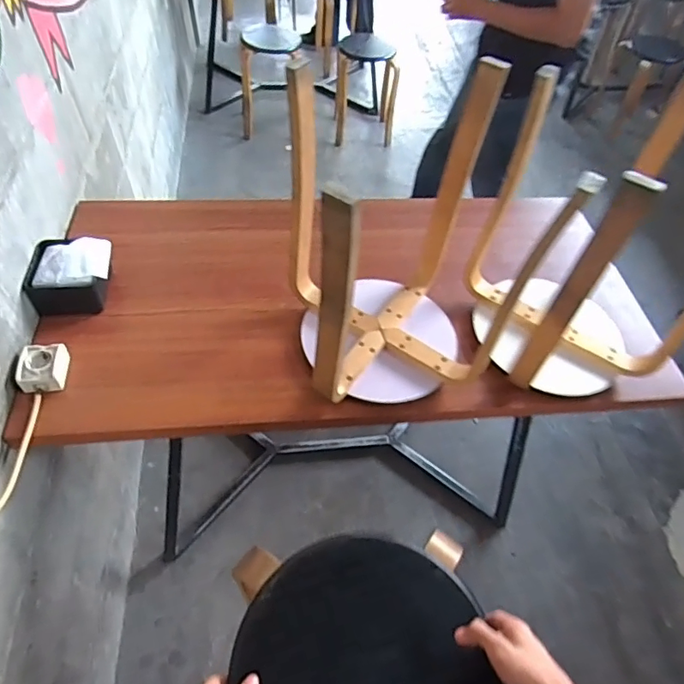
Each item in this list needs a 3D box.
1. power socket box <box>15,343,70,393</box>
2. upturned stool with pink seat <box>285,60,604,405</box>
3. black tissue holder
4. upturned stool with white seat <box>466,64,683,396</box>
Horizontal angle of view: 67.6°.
[{"bbox_3d":[-0.495,0.044,0.852,0.075,0.041,0.084,-8,54,-9],"label":"power socket box"},{"bbox_3d":[0.092,-0.145,0.791,0.311,0.431,0.319,-6,53,-8],"label":"upturned stool with pink seat"},{"bbox_3d":[-0.500,-0.128,0.965,0.135,0.073,0.136,-3,53,-5],"label":"black tissue holder"},{"bbox_3d":[0.411,-0.148,0.834,0.298,0.435,0.300,-9,54,-10],"label":"upturned stool with white seat"}]

